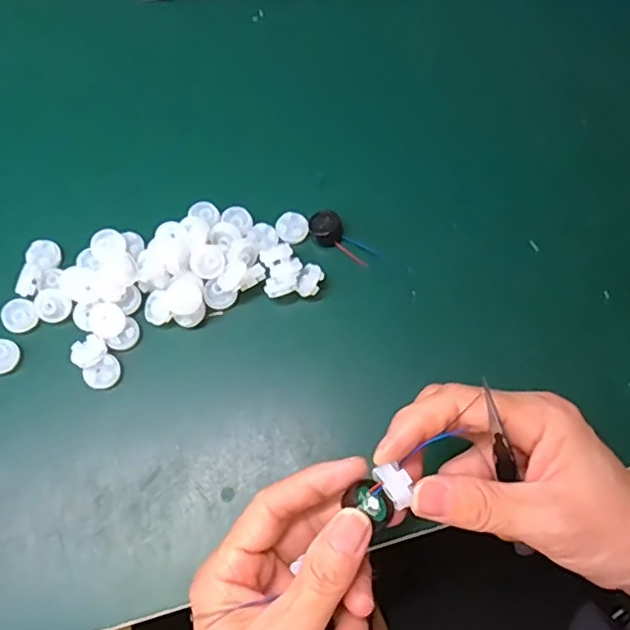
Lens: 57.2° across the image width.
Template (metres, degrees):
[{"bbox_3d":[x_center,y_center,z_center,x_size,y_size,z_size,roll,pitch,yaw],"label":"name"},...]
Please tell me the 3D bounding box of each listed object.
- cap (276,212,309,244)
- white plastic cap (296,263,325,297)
[{"bbox_3d":[-0.015,-0.059,0.384,0.020,0.004,0.021,0,68,-1],"label":"cap"},{"bbox_3d":[-0.003,-0.021,0.366,0.015,0.012,0.020,21,70,7],"label":"white plastic cap"}]

